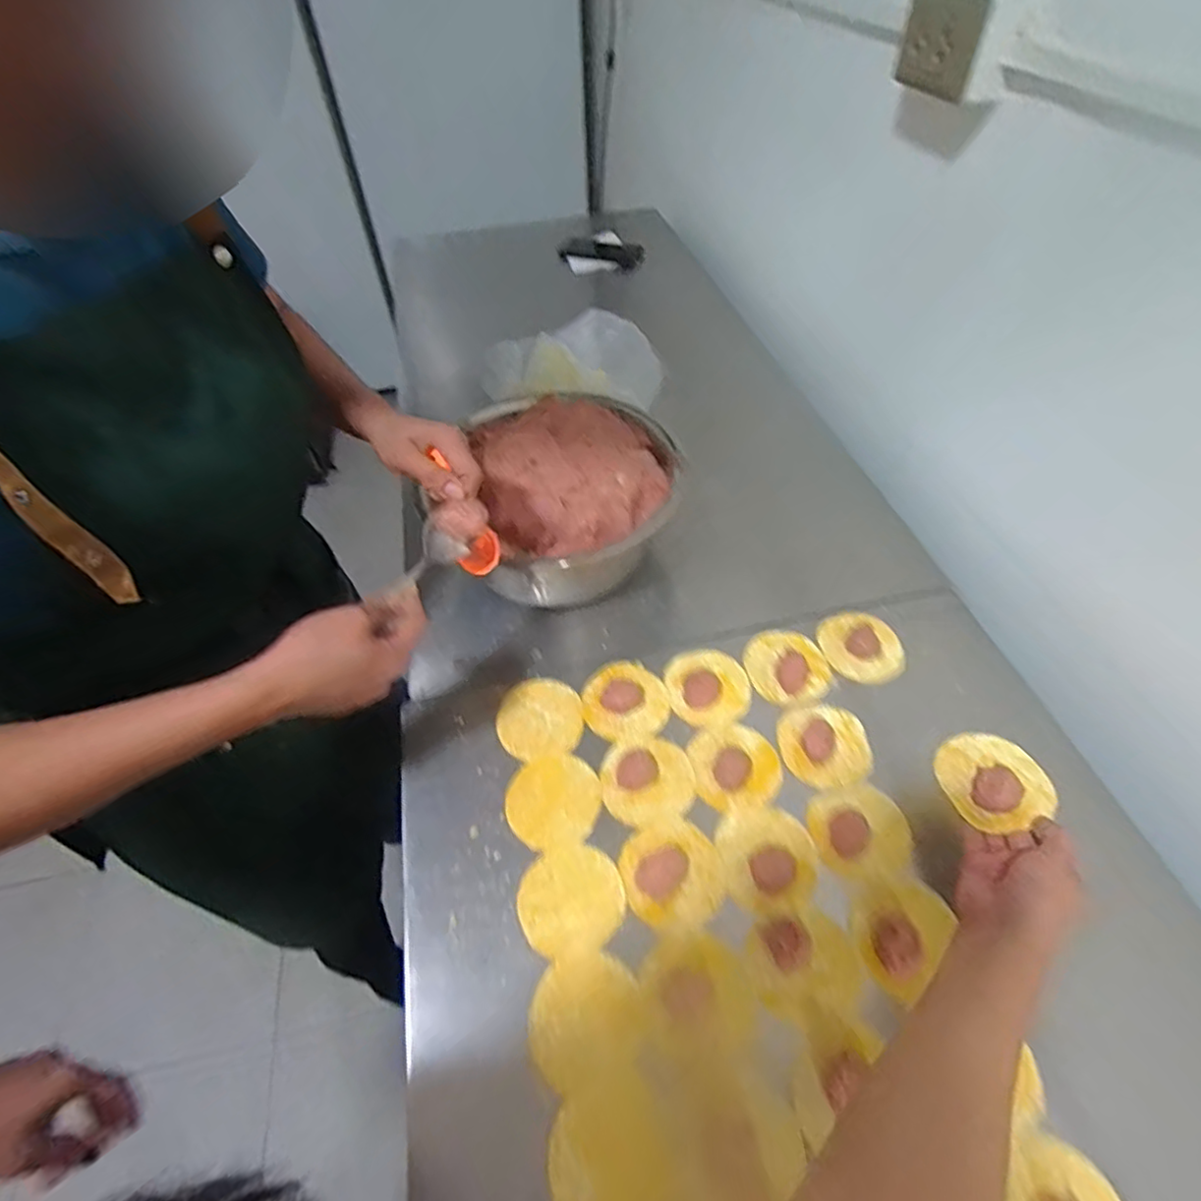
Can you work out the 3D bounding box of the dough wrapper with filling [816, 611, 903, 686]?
[{"bbox_3d":[0.271,0.048,0.651,0.085,0.022,0.073,24,56,23],"label":"dough wrapper with filling"}]

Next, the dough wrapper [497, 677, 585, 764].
[{"bbox_3d":[-0.060,0.114,0.612,0.081,0.005,0.085,-13,50,-6],"label":"dough wrapper"}]

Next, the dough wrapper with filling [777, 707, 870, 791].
[{"bbox_3d":[0.210,0.135,0.582,0.080,0.016,0.081,-2,50,3],"label":"dough wrapper with filling"}]

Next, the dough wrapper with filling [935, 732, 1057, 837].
[{"bbox_3d":[0.313,0.138,0.494,0.079,0.027,0.078,-1,50,1],"label":"dough wrapper with filling"}]

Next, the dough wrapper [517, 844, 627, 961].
[{"bbox_3d":[-0.024,0.242,0.506,0.084,0.004,0.080,-2,50,3],"label":"dough wrapper"}]

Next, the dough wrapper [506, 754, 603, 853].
[{"bbox_3d":[-0.042,0.178,0.558,0.082,0.004,0.080,-12,50,-5],"label":"dough wrapper"}]

